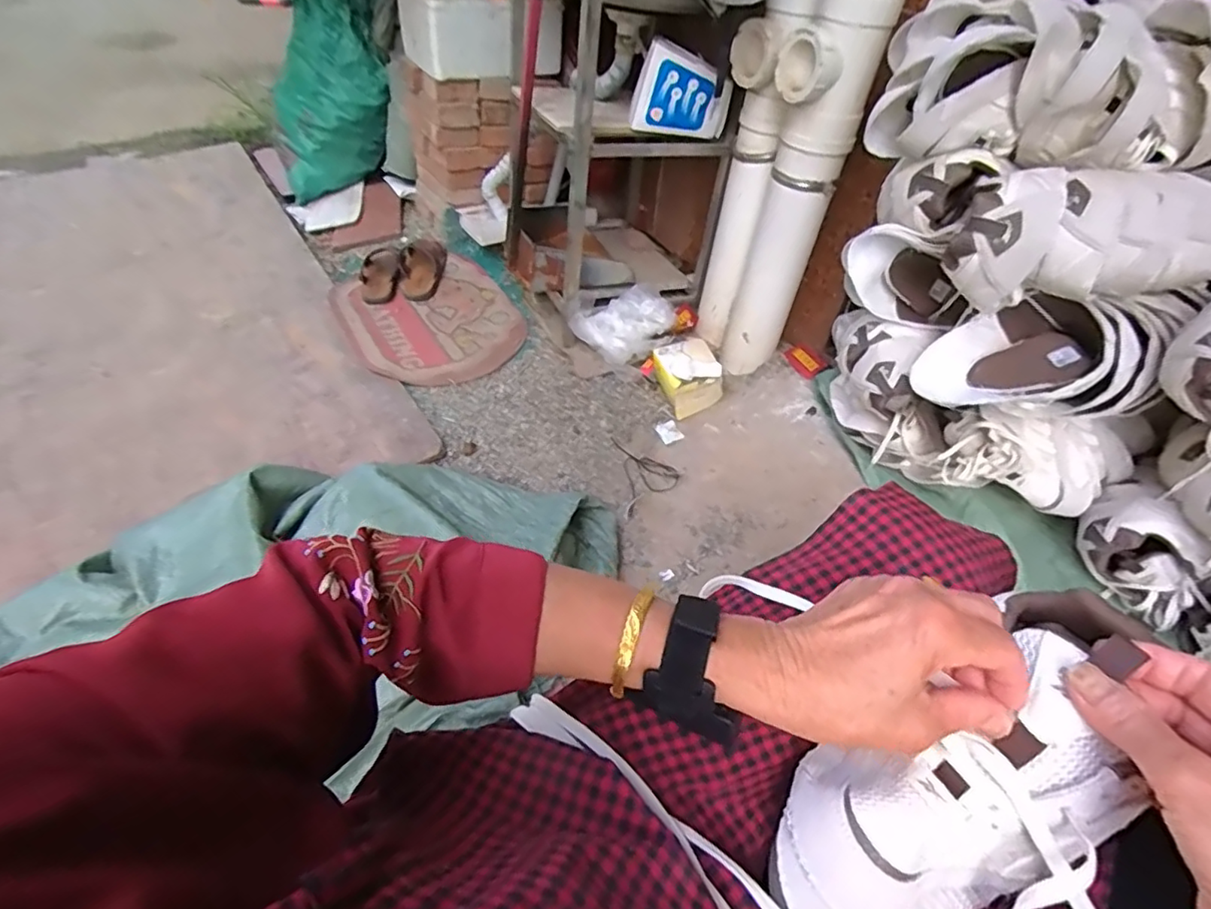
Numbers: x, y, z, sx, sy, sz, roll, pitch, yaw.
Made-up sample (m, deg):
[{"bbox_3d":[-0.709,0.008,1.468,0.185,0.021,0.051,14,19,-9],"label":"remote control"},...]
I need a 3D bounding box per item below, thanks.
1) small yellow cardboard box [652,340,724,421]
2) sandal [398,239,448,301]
[{"bbox_3d":[0.169,-0.166,1.195,0.112,0.096,0.147,-10,48,-14],"label":"small yellow cardboard box"},{"bbox_3d":[-0.480,-0.495,1.522,0.112,0.059,0.245,-3,46,-8],"label":"sandal"}]

